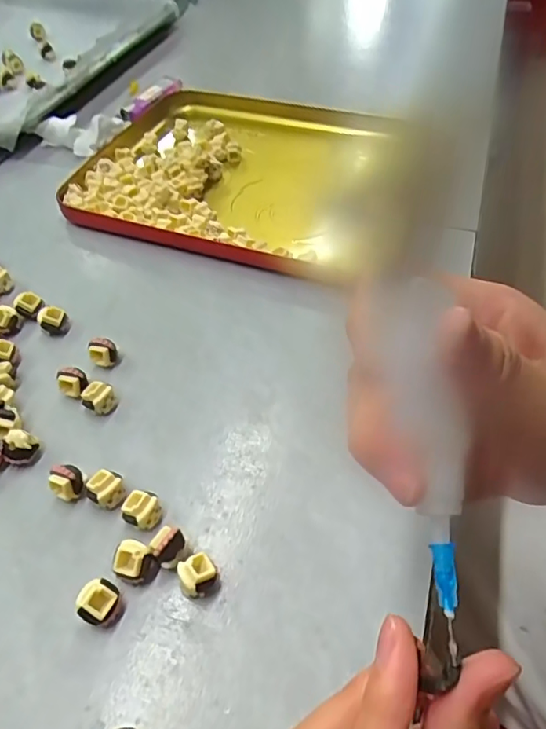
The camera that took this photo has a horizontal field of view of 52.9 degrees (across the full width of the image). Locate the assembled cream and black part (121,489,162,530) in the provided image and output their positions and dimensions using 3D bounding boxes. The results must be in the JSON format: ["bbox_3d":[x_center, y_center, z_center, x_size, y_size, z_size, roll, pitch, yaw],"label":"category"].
[{"bbox_3d":[-0.060,0.067,0.251,0.015,0.014,0.015,21,54,18],"label":"assembled cream and black part"}]

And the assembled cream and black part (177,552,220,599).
[{"bbox_3d":[-0.031,0.089,0.231,0.015,0.014,0.014,-18,52,-13],"label":"assembled cream and black part"}]

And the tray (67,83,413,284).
[{"bbox_3d":[-0.022,-0.154,0.433,0.259,0.016,0.216,13,52,12],"label":"tray"}]

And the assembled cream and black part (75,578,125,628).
[{"bbox_3d":[-0.071,0.098,0.225,0.016,0.013,0.016,32,58,25],"label":"assembled cream and black part"}]

